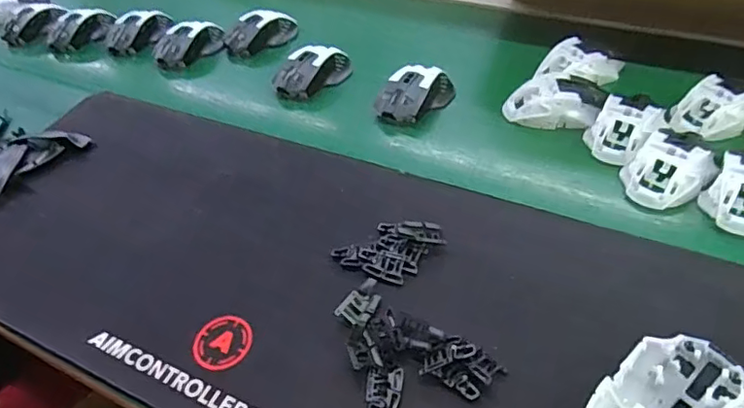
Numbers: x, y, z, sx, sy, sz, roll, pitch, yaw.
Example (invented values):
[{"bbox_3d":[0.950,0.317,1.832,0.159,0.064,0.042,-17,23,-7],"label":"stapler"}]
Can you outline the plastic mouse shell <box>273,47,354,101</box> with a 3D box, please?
[{"bbox_3d":[-0.076,-0.179,0.725,0.060,0.039,0.113,33,56,32],"label":"plastic mouse shell"}]

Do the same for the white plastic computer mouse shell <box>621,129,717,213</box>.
[{"bbox_3d":[0.287,-0.037,0.529,0.093,0.027,0.062,-29,49,-22],"label":"white plastic computer mouse shell"}]

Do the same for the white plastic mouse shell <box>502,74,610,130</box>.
[{"bbox_3d":[0.207,-0.119,0.624,0.107,0.033,0.068,11,47,16],"label":"white plastic mouse shell"}]

